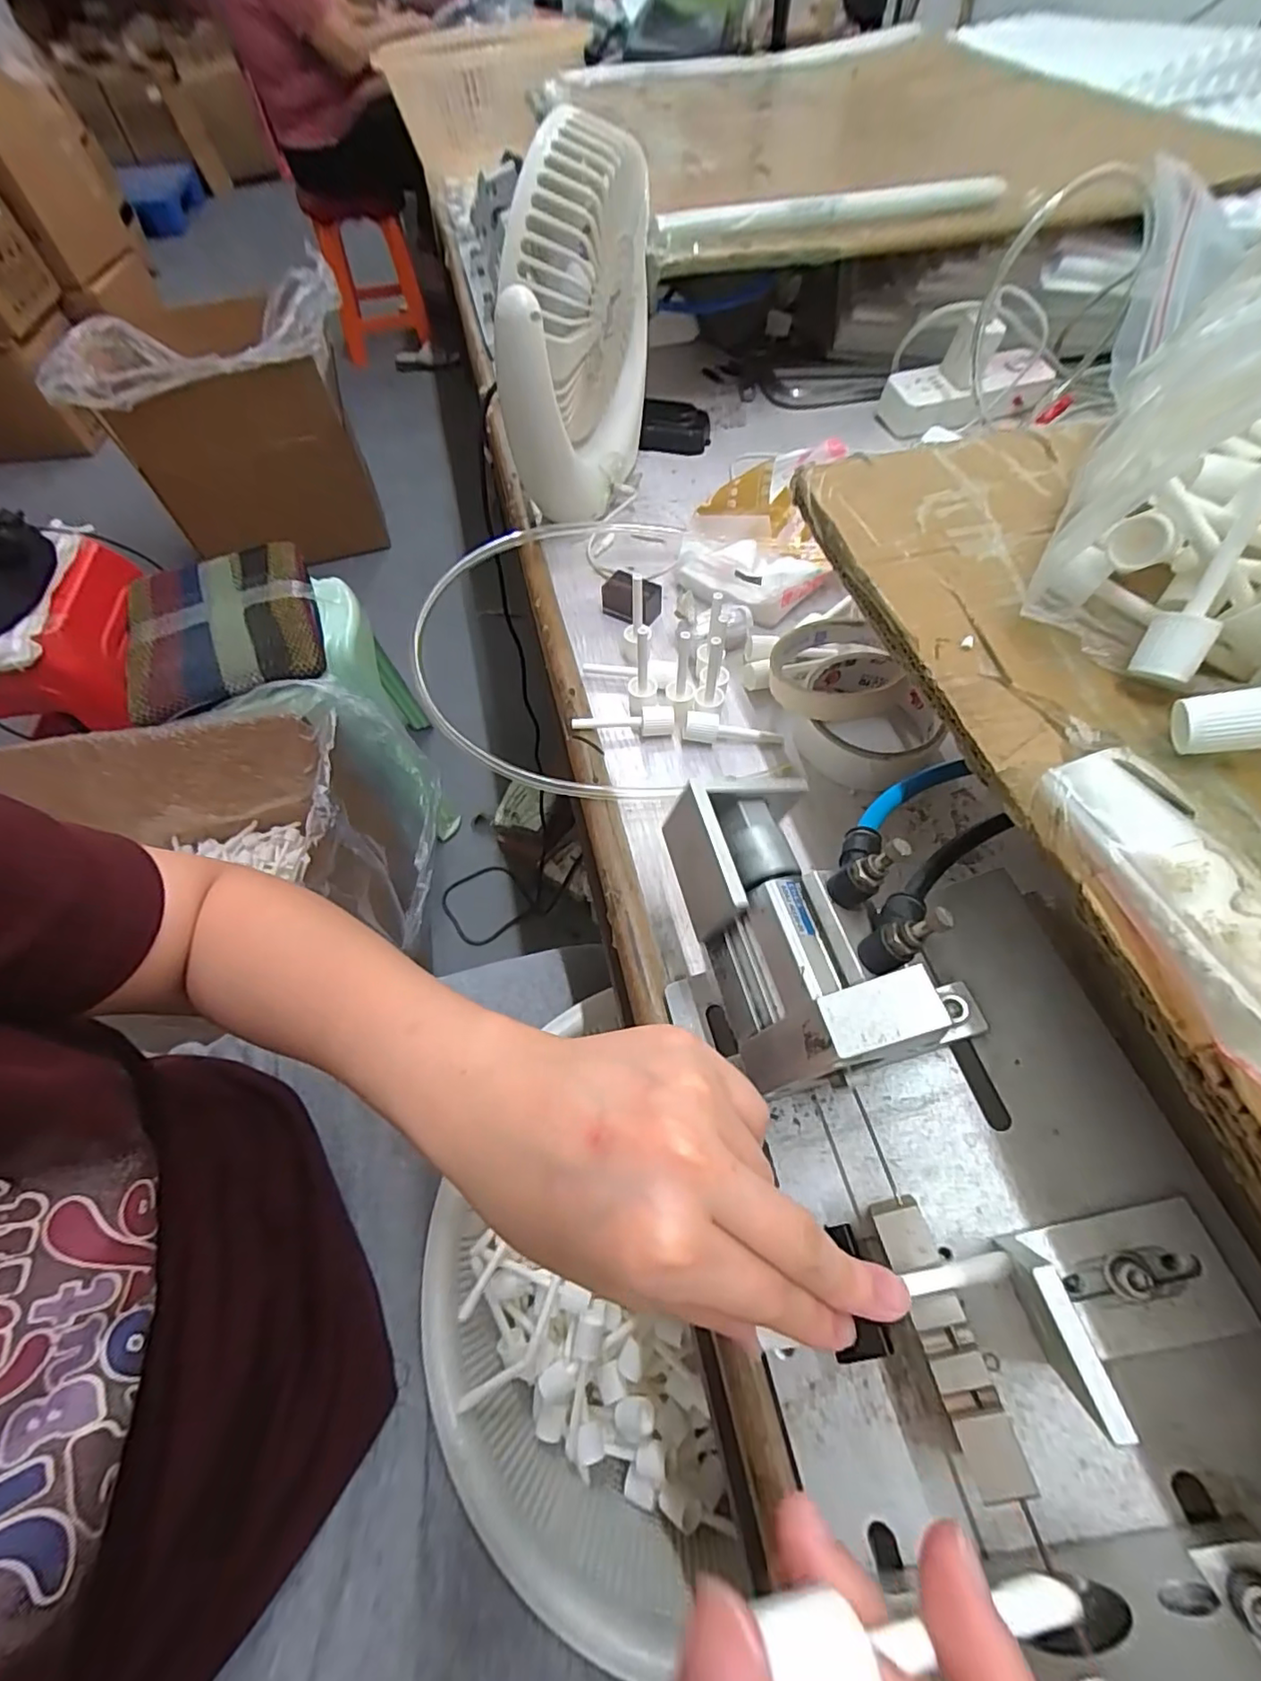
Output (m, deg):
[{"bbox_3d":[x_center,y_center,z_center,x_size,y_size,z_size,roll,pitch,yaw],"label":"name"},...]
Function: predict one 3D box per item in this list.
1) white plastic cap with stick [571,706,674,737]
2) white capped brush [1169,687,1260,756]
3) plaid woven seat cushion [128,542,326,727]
[{"bbox_3d":[-0.004,-0.075,0.388,0.064,0.017,0.013,0,60,3],"label":"white plastic cap with stick"},{"bbox_3d":[0.208,-0.038,0.179,0.073,0.014,0.014,-5,57,22],"label":"white capped brush"},{"bbox_3d":[-0.584,-0.307,0.853,0.256,0.026,0.326,-20,61,-9],"label":"plaid woven seat cushion"}]

